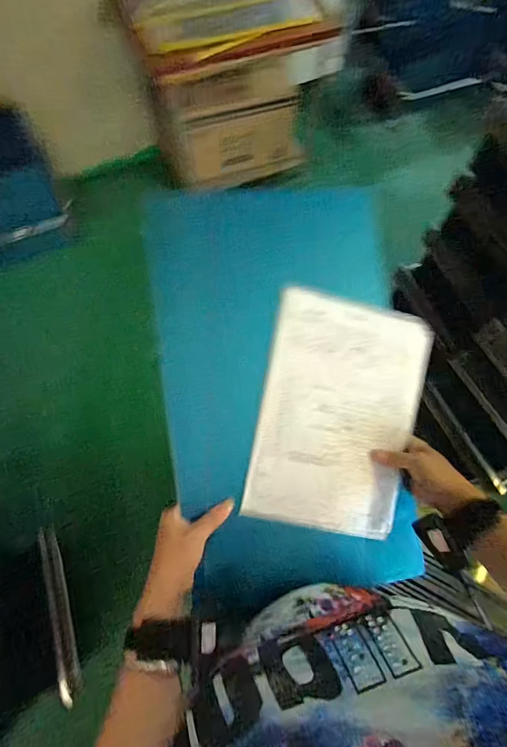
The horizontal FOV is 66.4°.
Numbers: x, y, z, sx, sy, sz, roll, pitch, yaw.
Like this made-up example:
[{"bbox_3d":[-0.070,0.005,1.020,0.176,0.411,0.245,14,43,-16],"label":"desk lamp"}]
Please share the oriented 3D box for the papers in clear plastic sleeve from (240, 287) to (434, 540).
[{"bbox_3d":[0.123,0.054,0.536,0.224,0.009,0.307,14,83,-13],"label":"papers in clear plastic sleeve"}]

